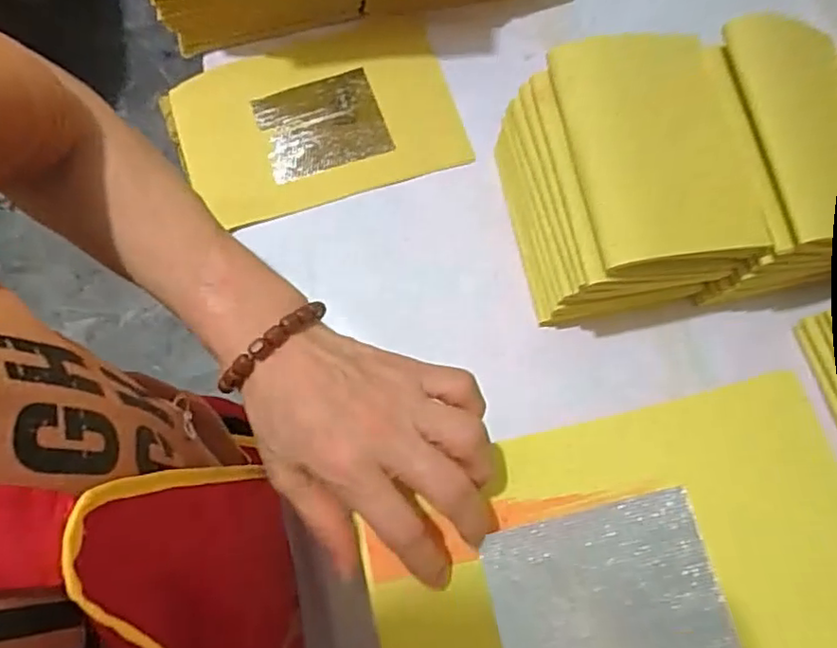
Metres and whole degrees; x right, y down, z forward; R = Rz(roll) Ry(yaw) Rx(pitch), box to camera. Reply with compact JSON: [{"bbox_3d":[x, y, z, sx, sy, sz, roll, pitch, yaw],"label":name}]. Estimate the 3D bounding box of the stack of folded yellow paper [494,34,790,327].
[{"bbox_3d":[0.143,-0.099,0.433,0.139,0.108,0.158,-9,71,-4],"label":"stack of folded yellow paper"}]

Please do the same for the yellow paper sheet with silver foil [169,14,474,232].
[{"bbox_3d":[-0.085,-0.179,0.524,0.227,0.008,0.166,-19,72,-7],"label":"yellow paper sheet with silver foil"}]

